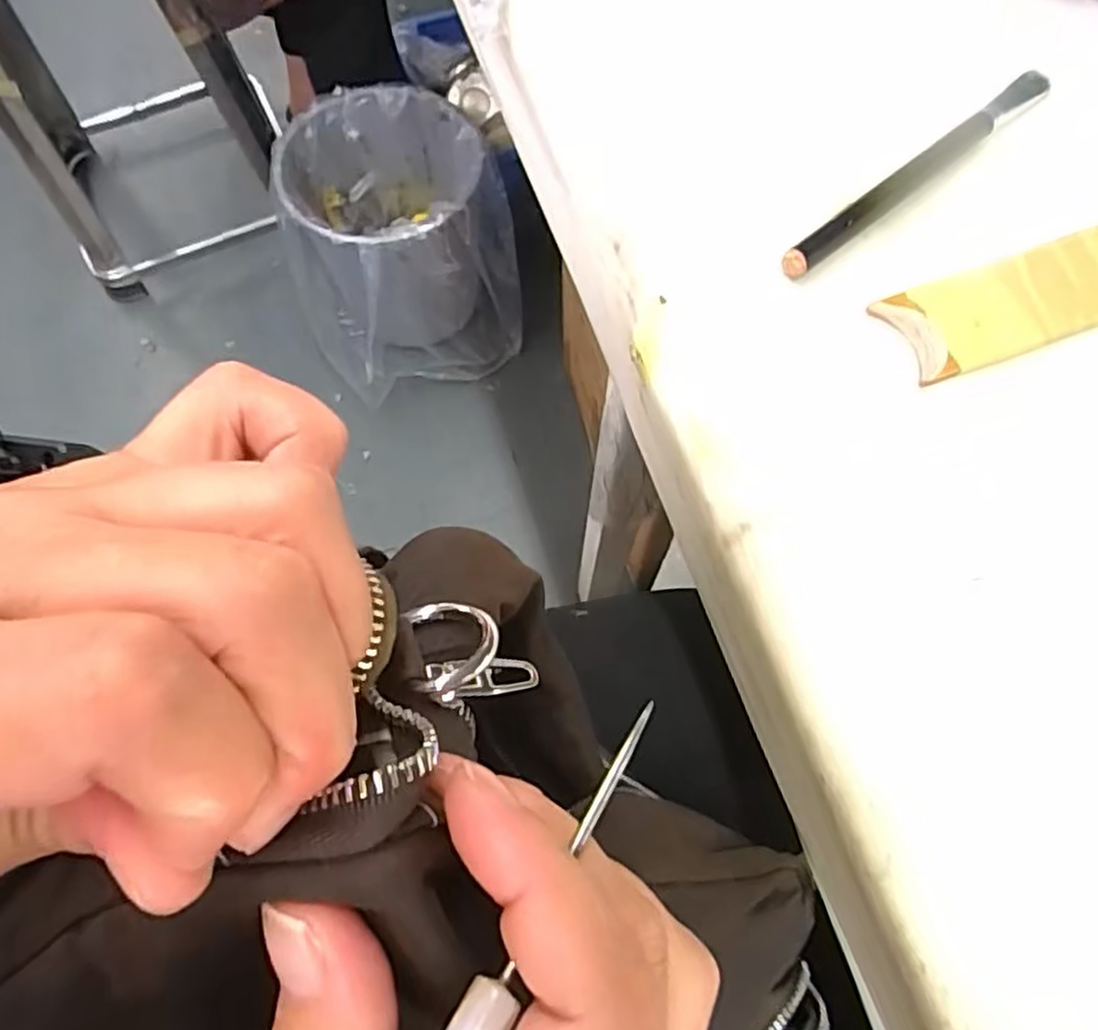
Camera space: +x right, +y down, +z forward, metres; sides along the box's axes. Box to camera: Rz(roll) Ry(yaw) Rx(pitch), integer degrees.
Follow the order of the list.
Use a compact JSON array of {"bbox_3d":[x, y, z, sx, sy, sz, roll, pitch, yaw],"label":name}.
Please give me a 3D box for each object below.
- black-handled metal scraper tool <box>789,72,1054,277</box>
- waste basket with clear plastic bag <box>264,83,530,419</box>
[{"bbox_3d":[0.140,-0.130,0.270,0.155,0.016,0.009,-39,72,-14],"label":"black-handled metal scraper tool"},{"bbox_3d":[-0.197,-0.376,1.046,0.288,0.268,0.304,-10,68,-3],"label":"waste basket with clear plastic bag"}]

